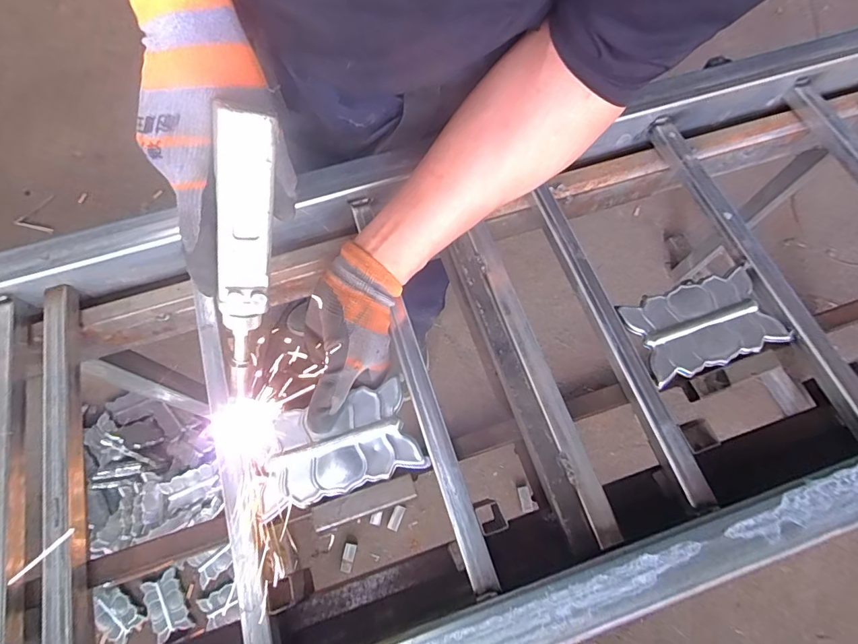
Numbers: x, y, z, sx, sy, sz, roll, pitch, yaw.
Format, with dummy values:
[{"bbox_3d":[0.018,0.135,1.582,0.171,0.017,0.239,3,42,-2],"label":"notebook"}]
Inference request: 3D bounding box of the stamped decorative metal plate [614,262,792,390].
[{"bbox_3d":[0.248,0.000,0.410,0.133,0.011,0.076,-18,68,-7],"label":"stamped decorative metal plate"}]

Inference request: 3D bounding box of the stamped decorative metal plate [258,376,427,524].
[{"bbox_3d":[-0.078,0.102,0.378,0.129,0.012,0.075,-16,68,-6],"label":"stamped decorative metal plate"}]

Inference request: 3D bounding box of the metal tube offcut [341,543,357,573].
[{"bbox_3d":[-0.189,0.549,1.055,0.027,0.017,0.059,10,68,5],"label":"metal tube offcut"}]

